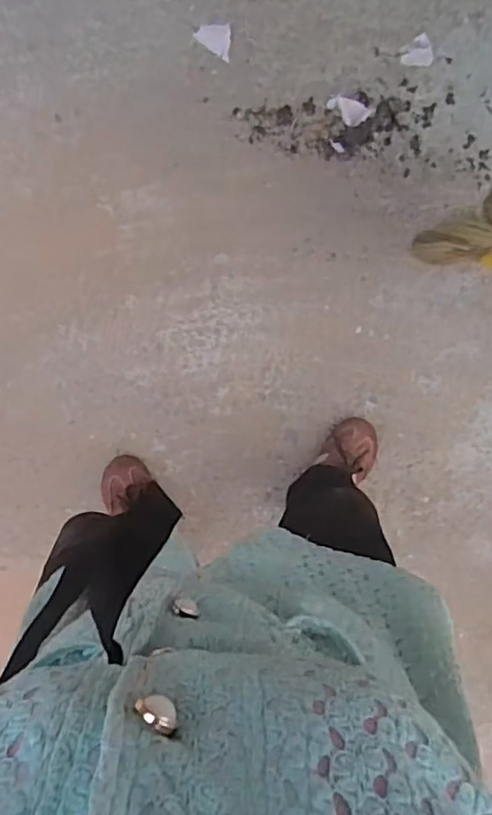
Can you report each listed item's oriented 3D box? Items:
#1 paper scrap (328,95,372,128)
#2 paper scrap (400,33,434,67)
[{"bbox_3d":[0.179,-0.519,1.099,0.073,0.008,0.040,21,89,5],"label":"paper scrap"},{"bbox_3d":[0.300,-0.617,1.087,0.051,0.012,0.052,14,89,5],"label":"paper scrap"}]

